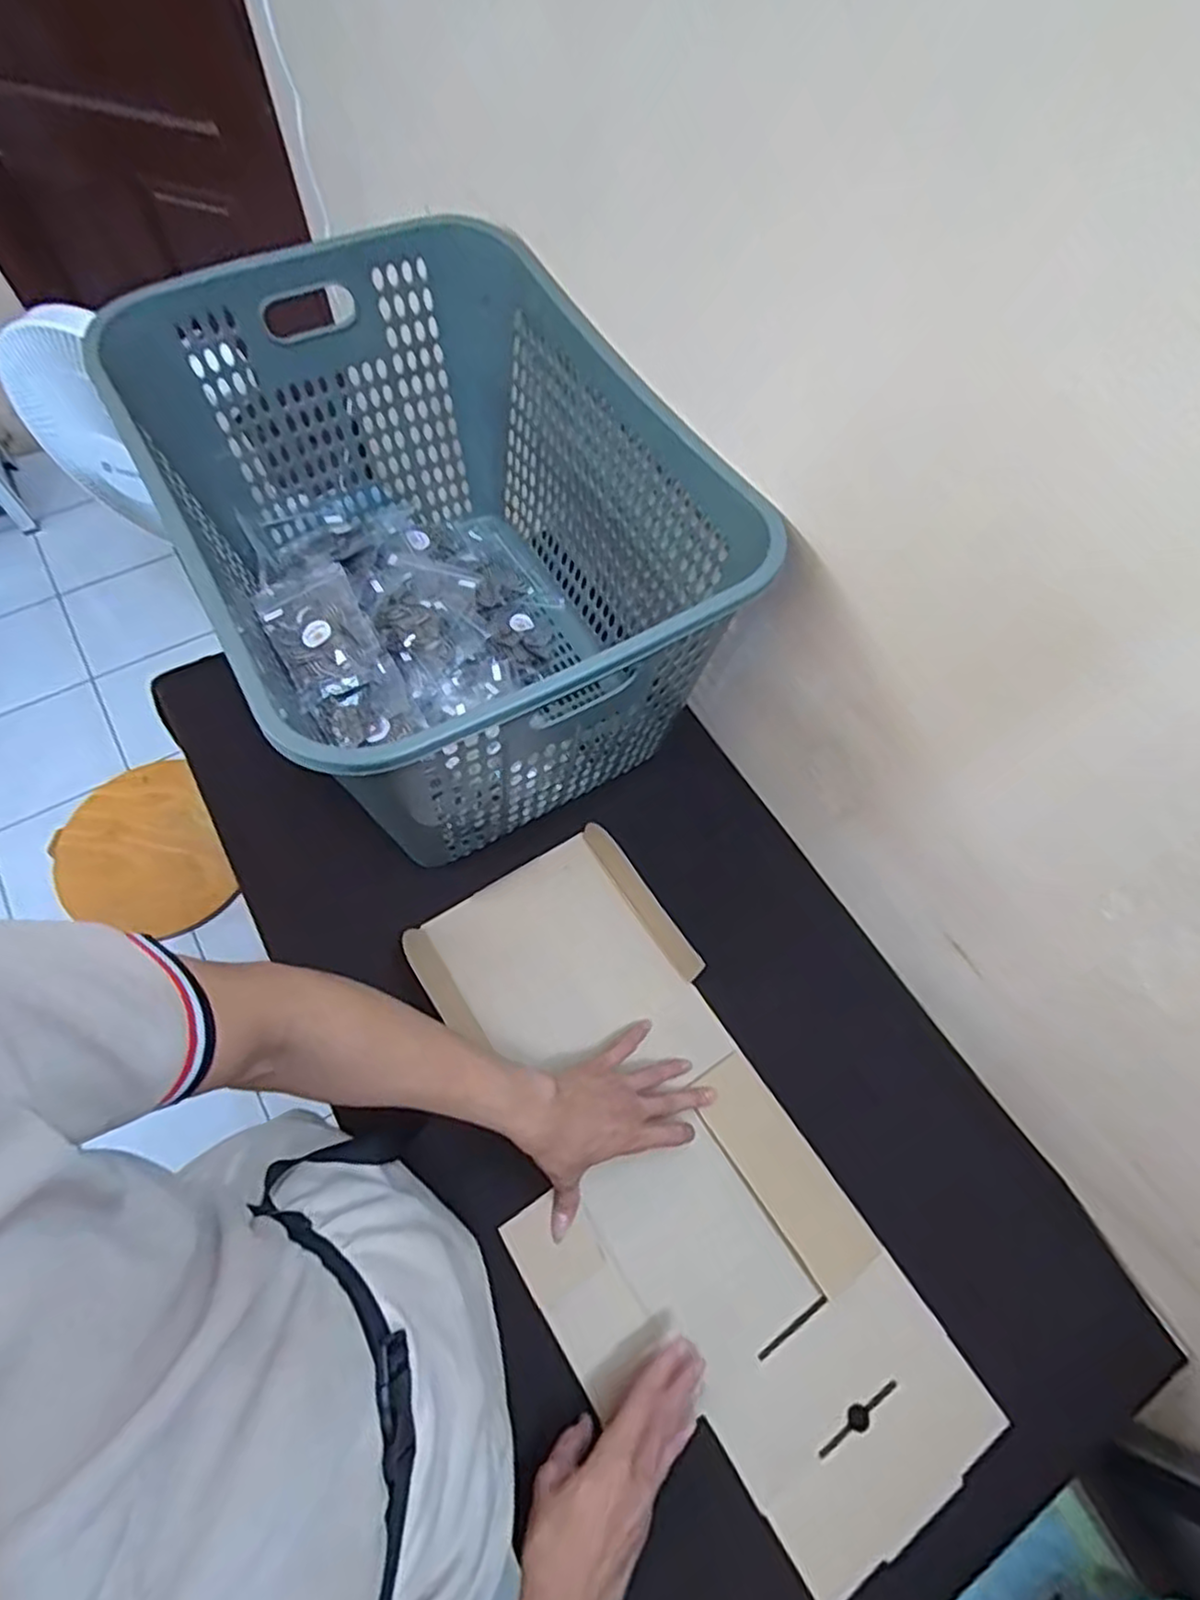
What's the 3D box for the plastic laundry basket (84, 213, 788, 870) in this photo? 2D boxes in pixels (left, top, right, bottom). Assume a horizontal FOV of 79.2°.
[{"bbox_3d":[-0.154,-0.236,0.759,0.430,0.345,0.565,-27,68,-14],"label":"plastic laundry basket"}]

